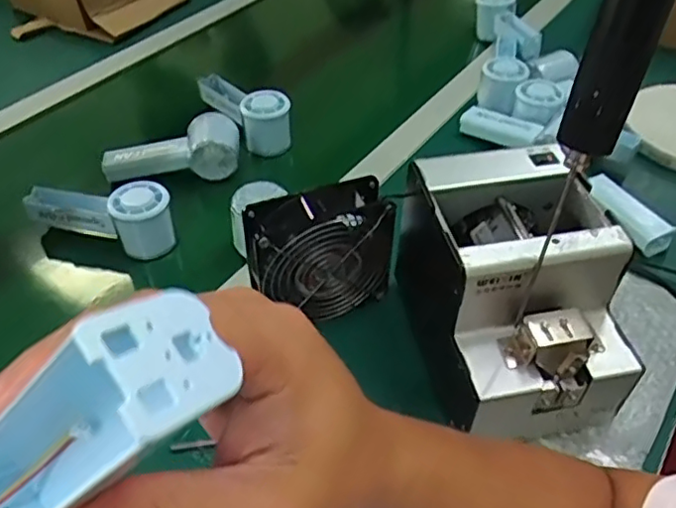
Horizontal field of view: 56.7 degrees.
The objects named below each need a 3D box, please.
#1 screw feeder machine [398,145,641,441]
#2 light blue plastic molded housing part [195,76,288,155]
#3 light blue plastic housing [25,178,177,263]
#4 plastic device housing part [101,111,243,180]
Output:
[{"bbox_3d":[0.131,0.026,0.483,0.123,0.144,0.177,-8,44,-8],"label":"screw feeder machine"},{"bbox_3d":[-0.115,-0.183,0.778,0.052,0.058,0.162,-26,50,-25],"label":"light blue plastic molded housing part"},{"bbox_3d":[-0.236,-0.046,0.626,0.157,0.065,0.049,11,45,12],"label":"light blue plastic housing"},{"bbox_3d":[-0.195,-0.119,0.725,0.161,0.054,0.063,-4,44,-4],"label":"plastic device housing part"}]

